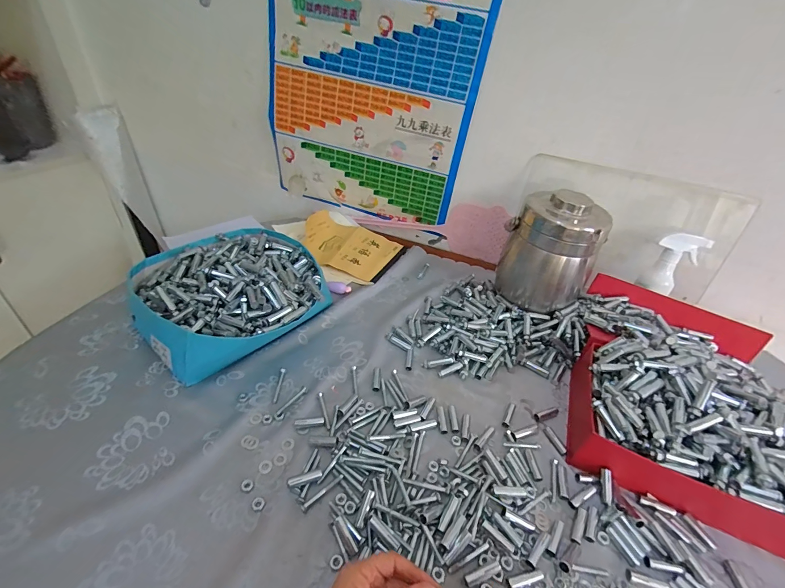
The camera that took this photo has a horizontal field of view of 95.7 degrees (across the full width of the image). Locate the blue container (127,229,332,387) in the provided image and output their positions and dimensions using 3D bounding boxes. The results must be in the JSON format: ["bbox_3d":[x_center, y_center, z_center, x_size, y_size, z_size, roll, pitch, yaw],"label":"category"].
[{"bbox_3d":[-0.275,-0.006,0.611,0.286,0.094,0.287,-19,46,-29],"label":"blue container"}]

